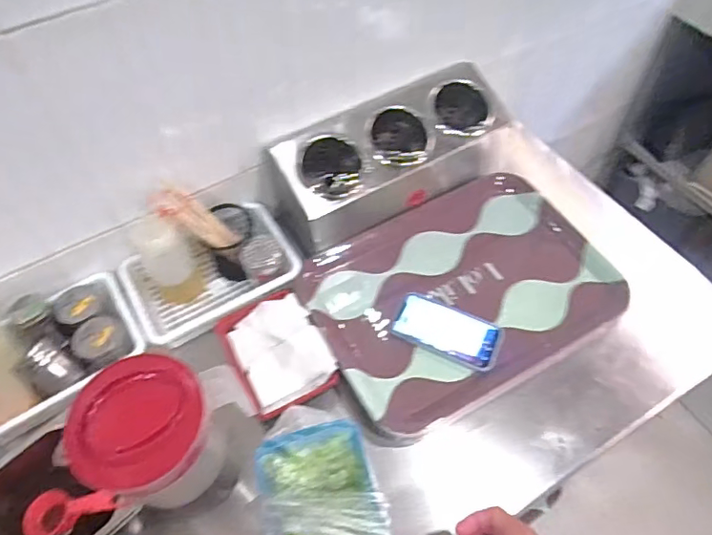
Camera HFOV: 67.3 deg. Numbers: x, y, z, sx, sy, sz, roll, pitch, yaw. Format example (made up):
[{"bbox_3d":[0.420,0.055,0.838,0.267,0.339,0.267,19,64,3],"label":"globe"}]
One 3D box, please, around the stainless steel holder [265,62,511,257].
[{"bbox_3d":[0.057,-0.189,0.890,0.382,0.160,0.166,-26,57,-15],"label":"stainless steel holder"}]

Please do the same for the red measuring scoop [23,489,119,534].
[{"bbox_3d":[-0.351,0.305,0.674,0.133,0.039,0.054,-14,54,9],"label":"red measuring scoop"}]

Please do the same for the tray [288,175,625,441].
[{"bbox_3d":[0.158,0.031,0.827,0.448,0.049,0.340,-26,57,-14],"label":"tray"}]

